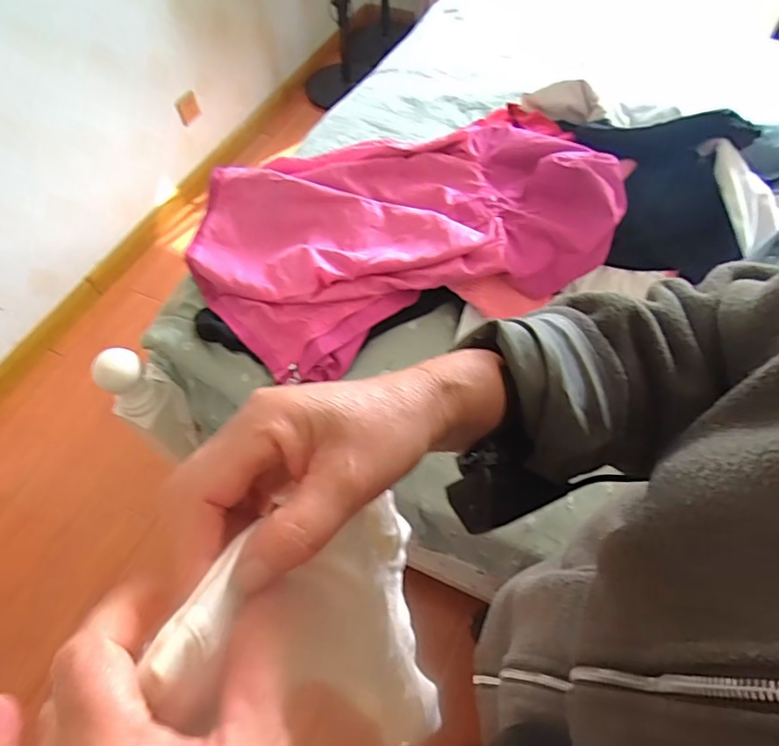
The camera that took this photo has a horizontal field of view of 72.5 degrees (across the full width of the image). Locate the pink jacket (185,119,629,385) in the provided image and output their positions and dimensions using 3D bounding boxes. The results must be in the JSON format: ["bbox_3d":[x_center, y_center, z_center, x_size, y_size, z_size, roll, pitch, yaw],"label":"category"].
[{"bbox_3d":[0.022,-0.253,0.865,0.669,0.117,0.425,-23,60,-12],"label":"pink jacket"}]

